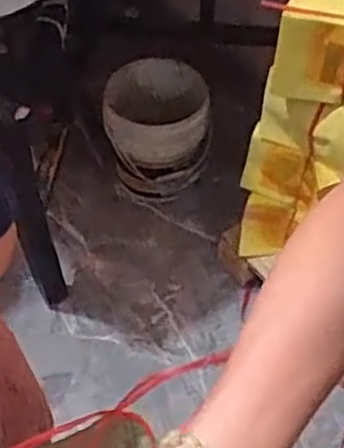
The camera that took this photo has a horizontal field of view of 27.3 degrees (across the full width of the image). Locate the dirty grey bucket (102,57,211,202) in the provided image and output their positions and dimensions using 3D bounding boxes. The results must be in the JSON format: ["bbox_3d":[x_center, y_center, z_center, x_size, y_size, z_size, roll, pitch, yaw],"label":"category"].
[{"bbox_3d":[-0.039,-0.223,1.793,0.249,0.311,0.220,-4,51,-5],"label":"dirty grey bucket"}]

